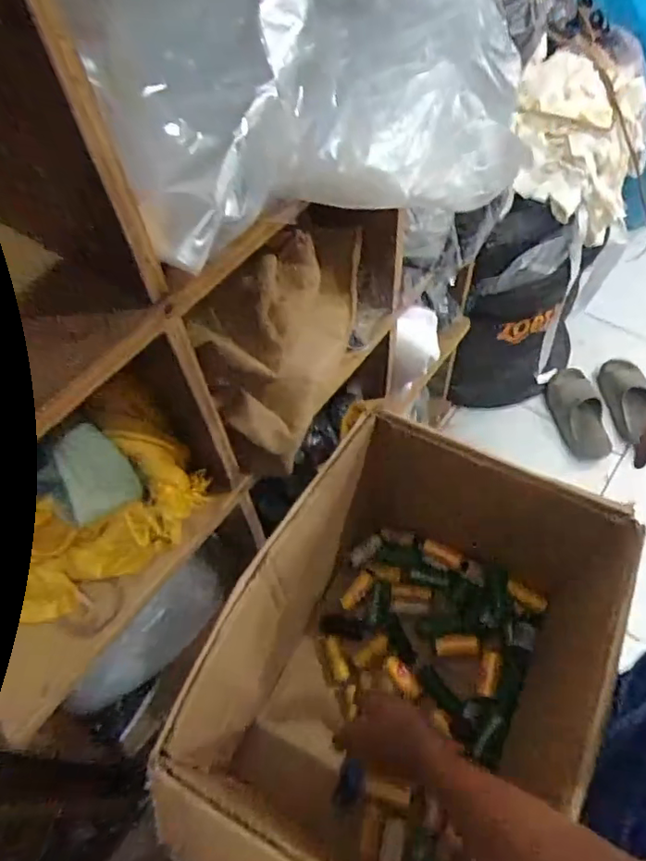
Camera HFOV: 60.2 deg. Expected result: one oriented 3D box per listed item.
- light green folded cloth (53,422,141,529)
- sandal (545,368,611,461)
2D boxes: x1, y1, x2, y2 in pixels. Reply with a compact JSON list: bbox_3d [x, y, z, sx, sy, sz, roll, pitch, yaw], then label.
[{"bbox_3d":[-0.207,0.035,0.510,0.011,0.081,0.063,-6,15,46],"label":"light green folded cloth"},{"bbox_3d":[0.651,-0.043,1.427,0.112,0.054,0.243,-12,74,-5],"label":"sandal"}]

